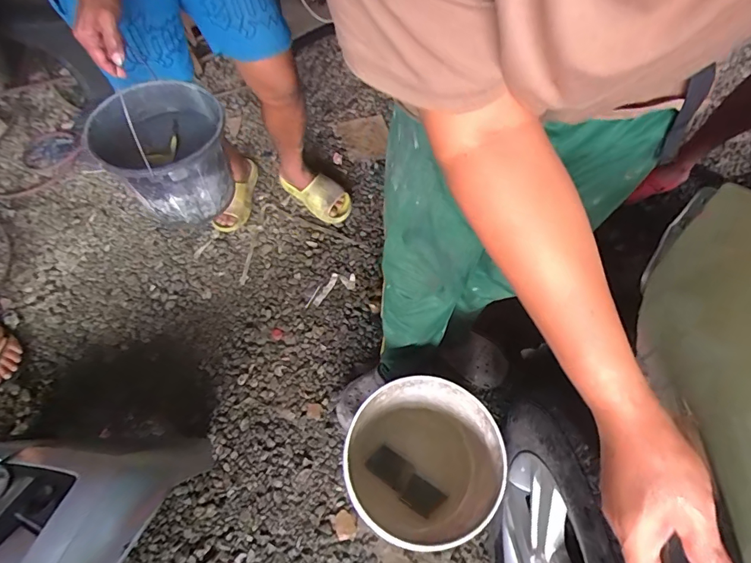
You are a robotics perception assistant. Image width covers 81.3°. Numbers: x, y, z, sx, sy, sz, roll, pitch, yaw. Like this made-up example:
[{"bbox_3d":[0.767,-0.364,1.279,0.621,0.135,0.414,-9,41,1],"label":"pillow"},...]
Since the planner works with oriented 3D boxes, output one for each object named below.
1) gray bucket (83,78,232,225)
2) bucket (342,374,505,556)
[{"bbox_3d":[-0.466,-0.299,0.976,0.290,0.218,0.241,39,68,19],"label":"gray bucket"},{"bbox_3d":[0.102,0.378,0.925,0.280,0.310,0.279,0,63,-1],"label":"bucket"}]

